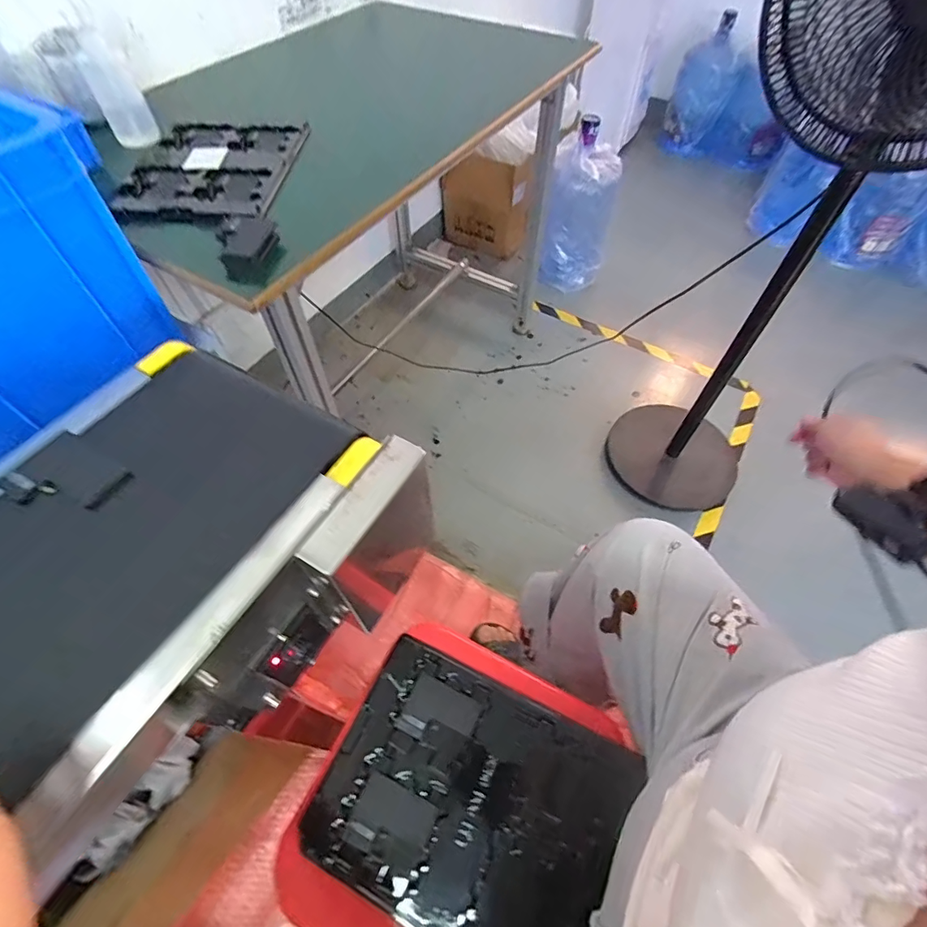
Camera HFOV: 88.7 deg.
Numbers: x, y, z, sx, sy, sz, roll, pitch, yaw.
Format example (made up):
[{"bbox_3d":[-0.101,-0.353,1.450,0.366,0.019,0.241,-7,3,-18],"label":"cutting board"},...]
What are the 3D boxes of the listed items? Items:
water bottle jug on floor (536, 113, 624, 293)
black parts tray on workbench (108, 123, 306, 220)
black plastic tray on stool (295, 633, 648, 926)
[{"bbox_3d":[0.382,-0.807,1.570,0.212,0.485,0.222,13,57,8],"label":"water bottle jug on floor"},{"bbox_3d":[-0.364,-0.434,0.694,0.210,0.020,0.266,4,56,2],"label":"black parts tray on workbench"},{"bbox_3d":[0.010,0.331,0.468,0.280,0.016,0.215,22,59,14],"label":"black plastic tray on stool"}]

